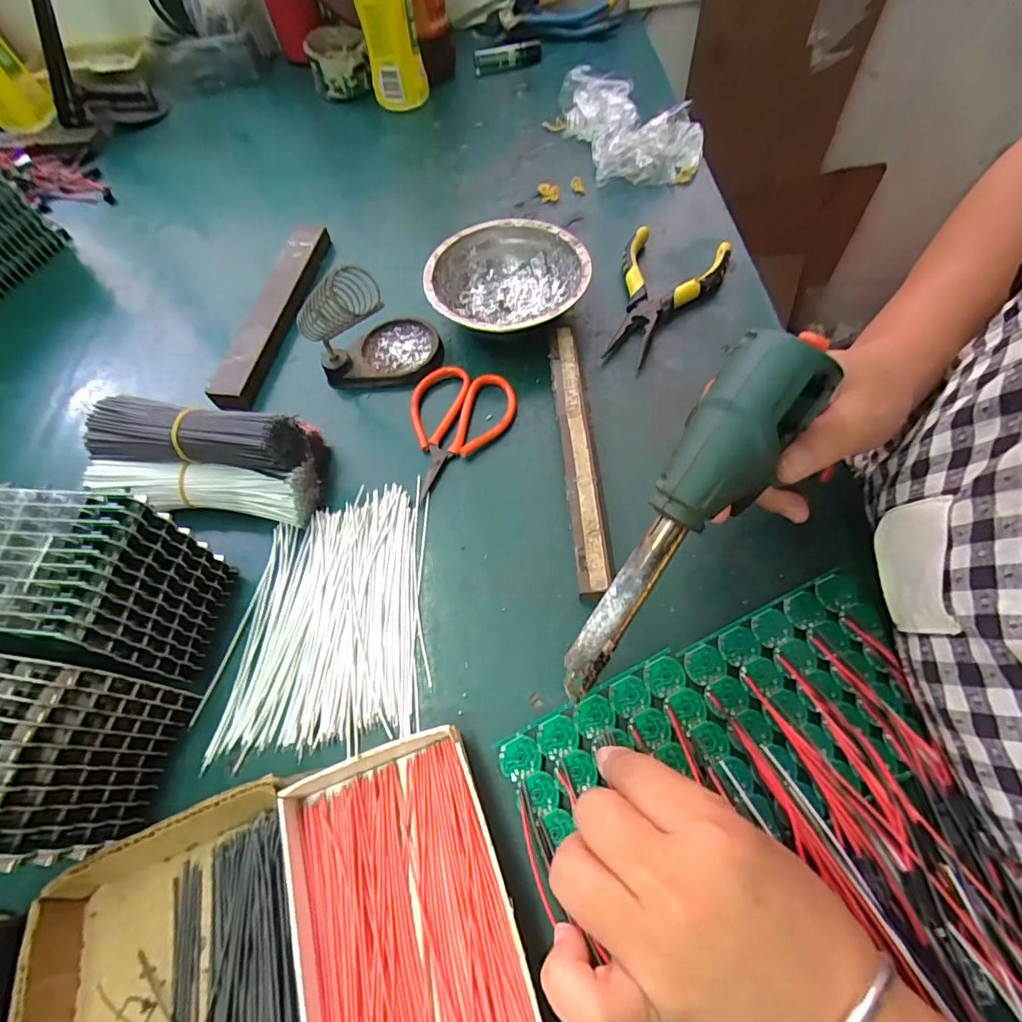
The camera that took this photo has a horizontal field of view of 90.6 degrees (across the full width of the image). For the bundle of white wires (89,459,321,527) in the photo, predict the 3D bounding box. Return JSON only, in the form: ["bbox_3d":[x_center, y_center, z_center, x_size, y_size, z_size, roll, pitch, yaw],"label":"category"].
[{"bbox_3d":[-0.205,-0.015,0.343,0.144,0.035,0.036,2,62,5],"label":"bundle of white wires"}]

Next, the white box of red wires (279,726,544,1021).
[{"bbox_3d":[-0.041,0.203,0.216,0.095,0.021,0.189,-19,62,-6],"label":"white box of red wires"}]

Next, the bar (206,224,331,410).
[{"bbox_3d":[-0.204,-0.176,0.439,0.032,0.021,0.205,7,62,8],"label":"bar"}]

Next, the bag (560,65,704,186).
[{"bbox_3d":[0.123,-0.389,0.514,0.104,0.062,0.147,-18,62,-6],"label":"bag"}]

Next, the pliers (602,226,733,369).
[{"bbox_3d":[0.118,-0.173,0.409,0.080,0.024,0.132,23,66,15],"label":"pliers"}]

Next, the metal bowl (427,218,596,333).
[{"bbox_3d":[-0.002,-0.180,0.414,0.124,0.046,0.124,-2,62,3],"label":"metal bowl"}]

